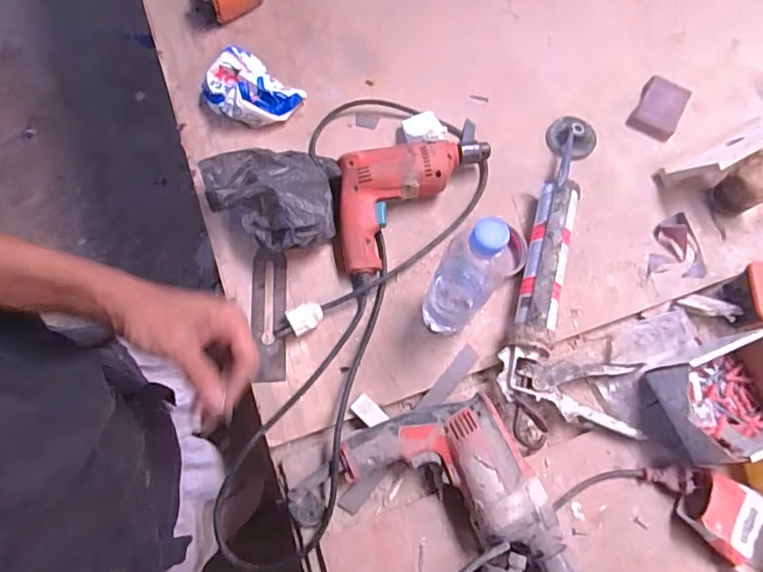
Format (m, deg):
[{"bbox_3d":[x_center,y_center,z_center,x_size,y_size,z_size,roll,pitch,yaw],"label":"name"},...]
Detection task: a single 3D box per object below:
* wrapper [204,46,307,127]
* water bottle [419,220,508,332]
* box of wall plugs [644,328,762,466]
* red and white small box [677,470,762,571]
[{"bbox_3d":[-0.196,-0.290,0.747,0.128,0.051,0.111,38,73,10],"label":"wrapper"},{"bbox_3d":[0.089,-0.007,0.556,0.056,0.244,0.065,21,70,5],"label":"water bottle"},{"bbox_3d":[0.409,0.135,0.594,0.139,0.089,0.117,-18,72,-9],"label":"box of wall plugs"},{"bbox_3d":[0.399,0.270,0.571,0.109,0.034,0.086,31,72,8],"label":"red and white small box"}]

